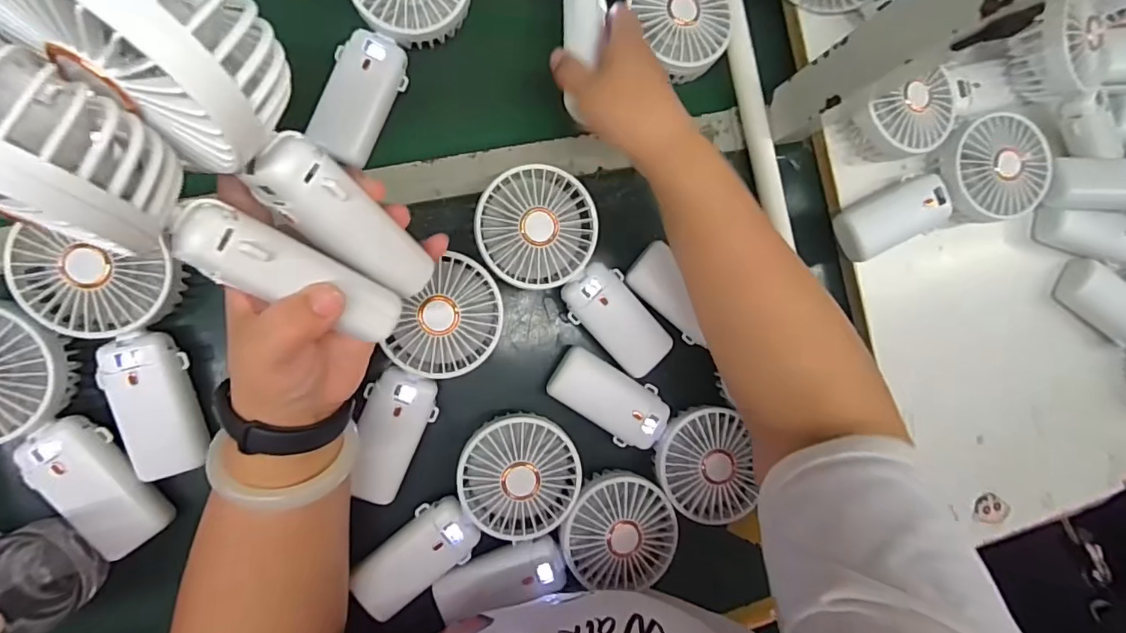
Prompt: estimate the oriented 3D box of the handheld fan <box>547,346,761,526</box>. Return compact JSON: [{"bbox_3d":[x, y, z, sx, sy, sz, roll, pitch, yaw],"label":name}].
[{"bbox_3d":[0.073,0.086,0.429,0.178,0.045,0.077,36,84,-6],"label":"handheld fan"}]

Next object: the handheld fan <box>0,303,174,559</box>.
[{"bbox_3d":[-0.328,0.073,0.344,0.079,0.034,0.180,-35,106,-8],"label":"handheld fan"}]

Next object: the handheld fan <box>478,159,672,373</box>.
[{"bbox_3d":[0.008,-0.025,0.415,0.083,0.054,0.177,-36,94,-7],"label":"handheld fan"}]

